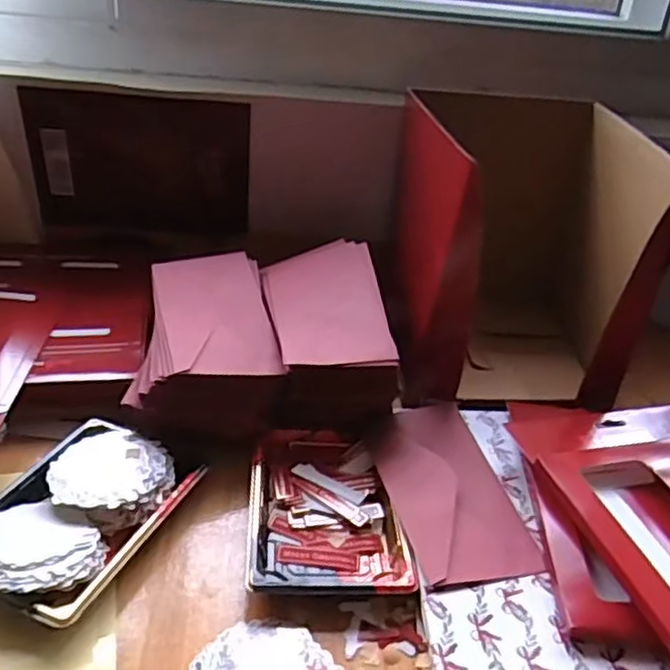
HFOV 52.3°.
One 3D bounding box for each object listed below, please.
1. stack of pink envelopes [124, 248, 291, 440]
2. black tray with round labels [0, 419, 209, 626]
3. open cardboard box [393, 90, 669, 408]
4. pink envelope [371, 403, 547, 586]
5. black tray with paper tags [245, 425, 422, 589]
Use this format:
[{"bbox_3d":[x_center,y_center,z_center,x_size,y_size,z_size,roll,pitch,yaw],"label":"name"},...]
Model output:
[{"bbox_3d":[-0.115,0.005,0.603,0.119,0.053,0.219,-2,32,-12],"label":"stack of pink envelopes"},{"bbox_3d":[-0.178,0.124,0.482,0.108,0.031,0.158,15,33,15],"label":"black tray with round labels"},{"bbox_3d":[0.176,-0.084,0.676,0.206,0.236,0.235,1,32,-6],"label":"open cardboard box"},{"bbox_3d":[0.084,0.112,0.522,0.088,0.013,0.173,-1,33,-15],"label":"pink envelope"},{"bbox_3d":[-0.007,0.127,0.516,0.109,0.020,0.157,2,32,-5],"label":"black tray with paper tags"}]

